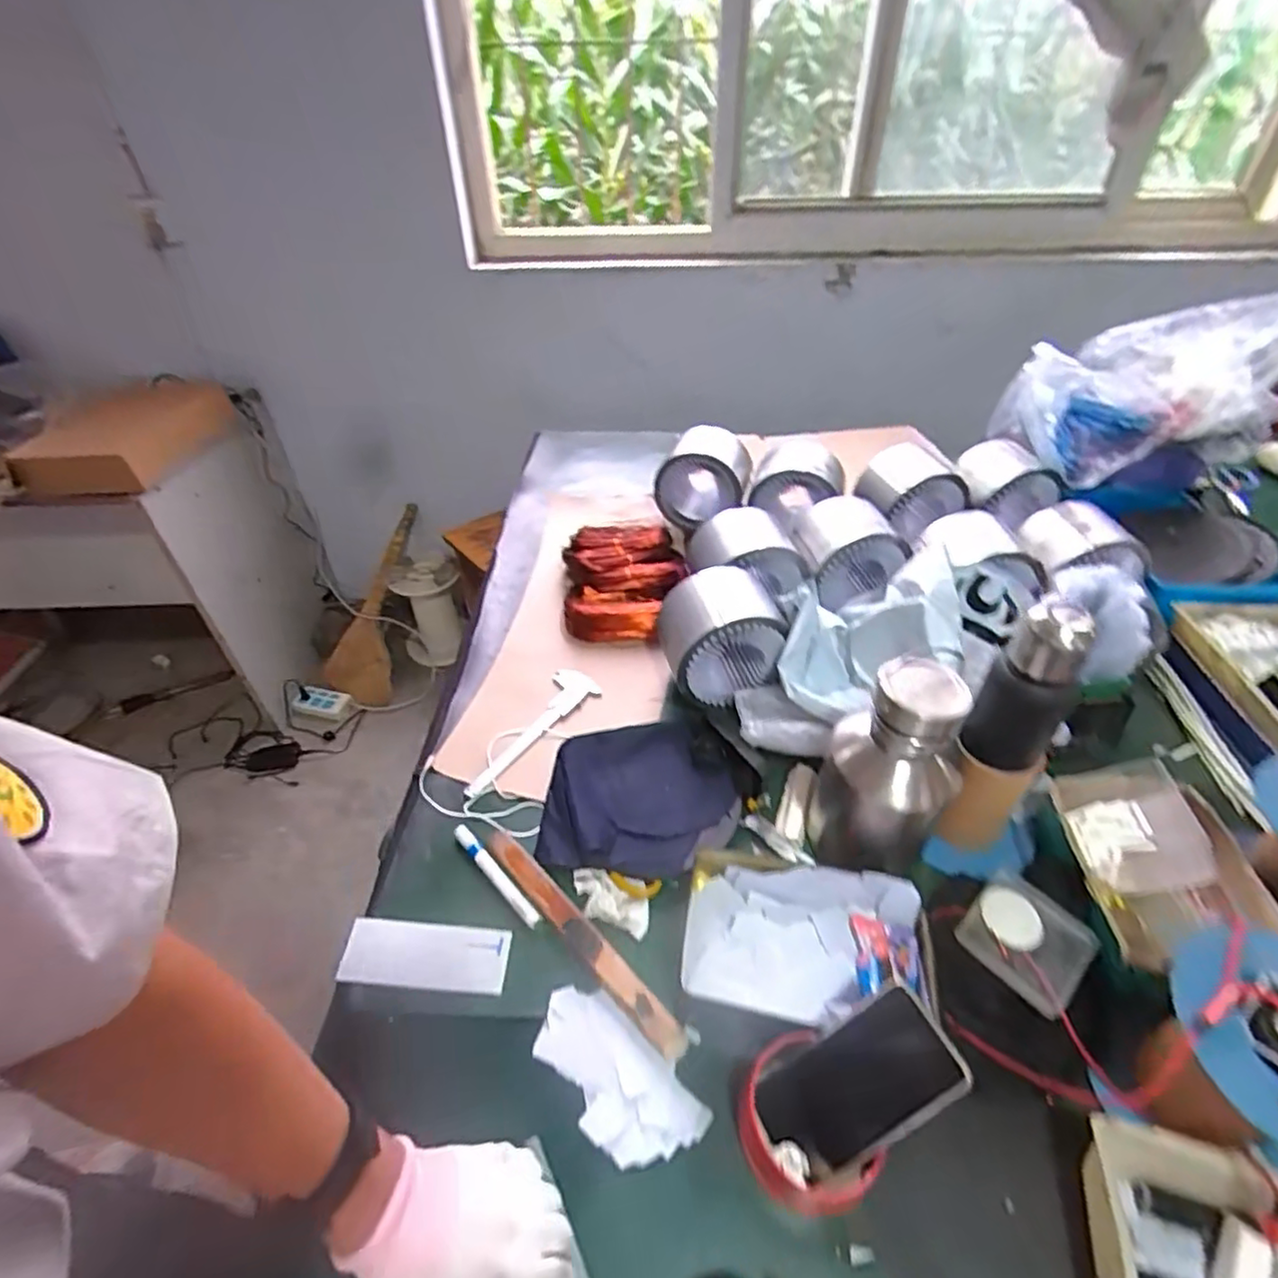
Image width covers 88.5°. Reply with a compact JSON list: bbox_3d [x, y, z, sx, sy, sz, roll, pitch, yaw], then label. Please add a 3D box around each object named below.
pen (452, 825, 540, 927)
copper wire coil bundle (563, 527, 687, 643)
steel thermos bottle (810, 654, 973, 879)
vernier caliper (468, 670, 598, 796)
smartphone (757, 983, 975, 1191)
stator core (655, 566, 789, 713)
[{"bbox_3d":[-0.152,0.244,0.688,0.017,0.010,0.144,-32,51,-30],"label":"pen"},{"bbox_3d":[-0.023,-0.093,1.024,0.186,0.062,0.234,-5,42,-4],"label":"copper wire coil bundle"},{"bbox_3d":[0.239,0.132,0.632,0.120,0.222,0.118,12,44,14],"label":"steel thermos bottle"},{"bbox_3d":[-0.146,0.112,0.847,0.066,0.014,0.228,28,50,29],"label":"vernier caliper"},{"bbox_3d":[0.164,0.336,0.494,0.153,0.014,0.076,-41,44,9],"label":"smartphone"},{"bbox_3d":[0.107,0.001,0.854,0.144,0.138,0.117,-7,42,-6],"label":"stator core"}]

